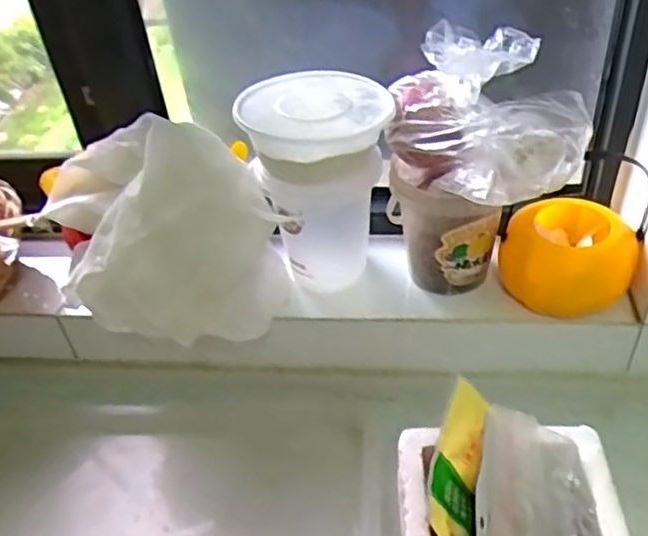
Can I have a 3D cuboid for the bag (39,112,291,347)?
[{"bbox_3d":[-0.153,-0.033,0.670,0.207,0.200,0.134,-14,40,-9],"label":"bag"}]

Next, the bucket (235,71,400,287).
[{"bbox_3d":[-0.006,-0.083,0.676,0.130,0.199,0.132,-4,39,3],"label":"bucket"}]

